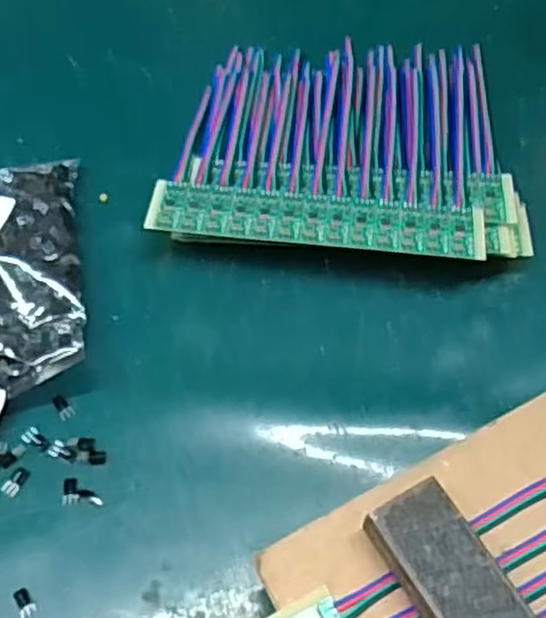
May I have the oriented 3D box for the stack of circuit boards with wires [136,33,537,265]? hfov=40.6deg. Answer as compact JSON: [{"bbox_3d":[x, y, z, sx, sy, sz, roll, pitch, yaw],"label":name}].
[{"bbox_3d":[0.038,-0.089,0.406,0.179,0.027,0.153,5,59,2],"label":"stack of circuit boards with wires"}]

